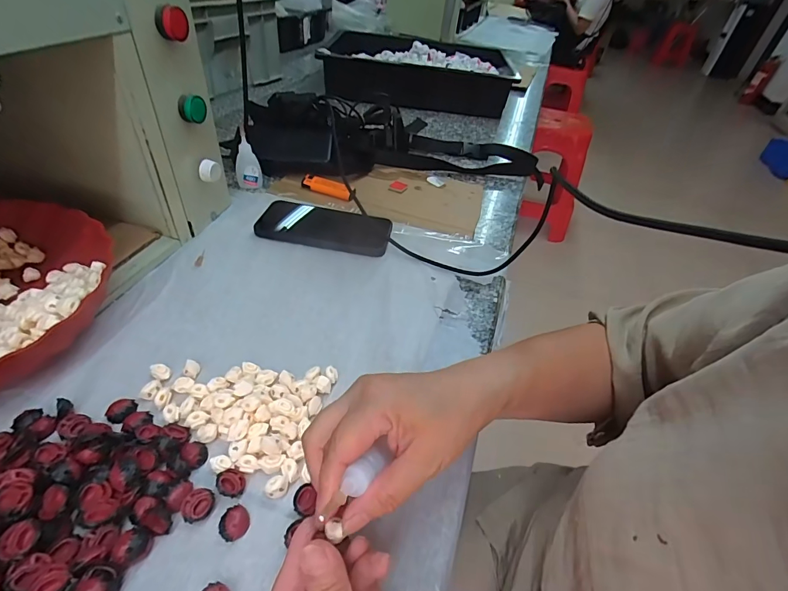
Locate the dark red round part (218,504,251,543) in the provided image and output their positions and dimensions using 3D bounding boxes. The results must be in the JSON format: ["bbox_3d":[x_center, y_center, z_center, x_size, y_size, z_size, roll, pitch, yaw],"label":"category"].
[{"bbox_3d":[-0.105,0.148,0.259,0.019,0.009,0.019,4,42,-4],"label":"dark red round part"}]

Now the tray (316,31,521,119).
[{"bbox_3d":[0.057,-0.569,0.996,0.433,0.095,0.314,8,42,0],"label":"tray"}]

